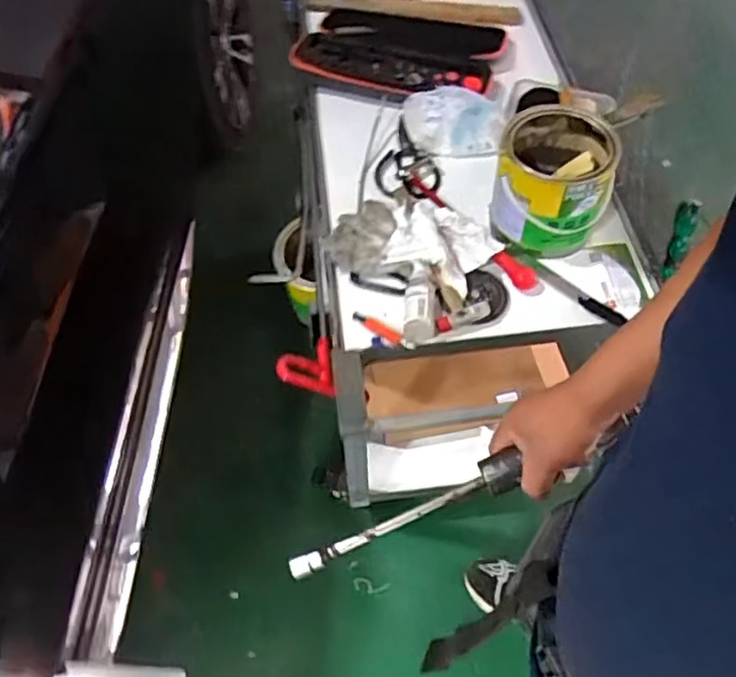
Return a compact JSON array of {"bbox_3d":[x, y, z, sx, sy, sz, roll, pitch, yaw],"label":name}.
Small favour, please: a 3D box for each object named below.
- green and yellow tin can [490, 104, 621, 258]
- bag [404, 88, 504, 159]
[{"bbox_3d":[0.266,-0.221,0.952,0.153,0.184,0.156,-2,57,3],"label":"green and yellow tin can"},{"bbox_3d":[0.141,-0.363,1.104,0.164,0.084,0.080,4,57,7],"label":"bag"}]

